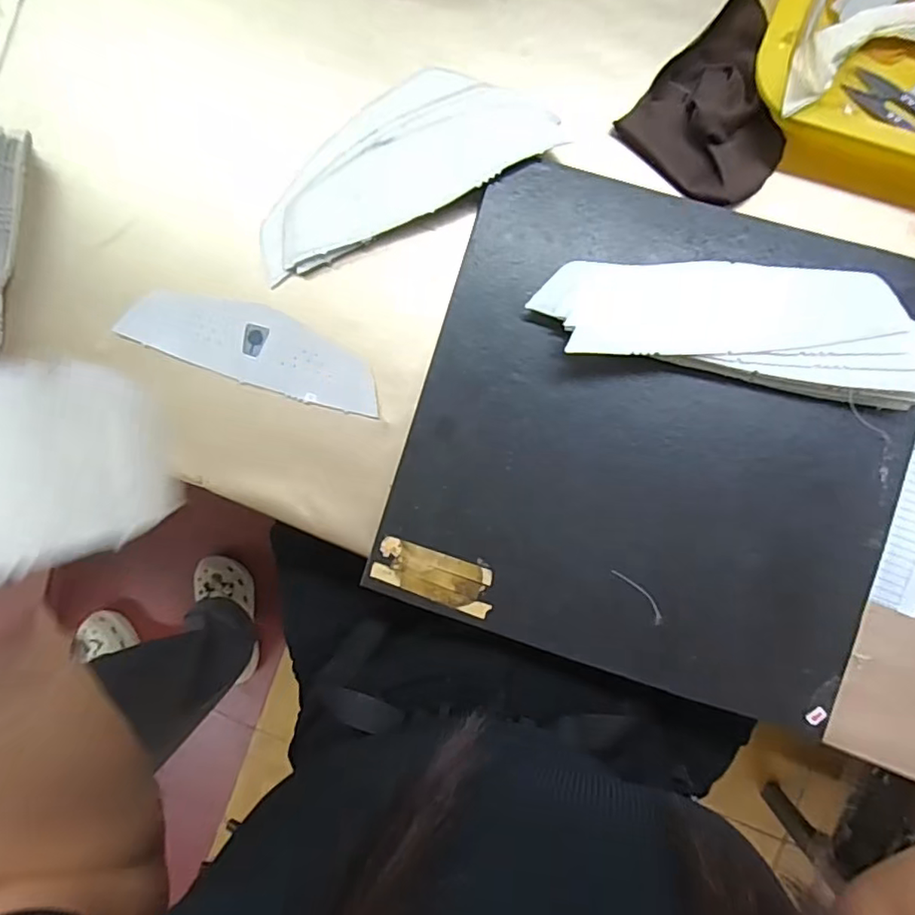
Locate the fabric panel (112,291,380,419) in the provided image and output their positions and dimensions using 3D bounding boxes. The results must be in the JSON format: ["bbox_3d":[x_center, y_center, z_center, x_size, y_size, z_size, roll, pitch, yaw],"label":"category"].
[{"bbox_3d":[-0.148,-0.081,0.426,0.193,0.005,0.054,17,92,5],"label":"fabric panel"}]

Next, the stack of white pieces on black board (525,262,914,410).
[{"bbox_3d":[0.163,-0.082,0.356,0.221,0.036,0.067,10,91,5],"label":"stack of white pieces on black board"}]

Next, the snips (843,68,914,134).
[{"bbox_3d":[0.294,-0.217,0.380,0.095,0.007,0.024,40,94,4],"label":"snips"}]

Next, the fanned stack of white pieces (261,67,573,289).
[{"bbox_3d":[-0.044,-0.208,0.405,0.217,0.023,0.096,-20,88,5],"label":"fanned stack of white pieces"}]

